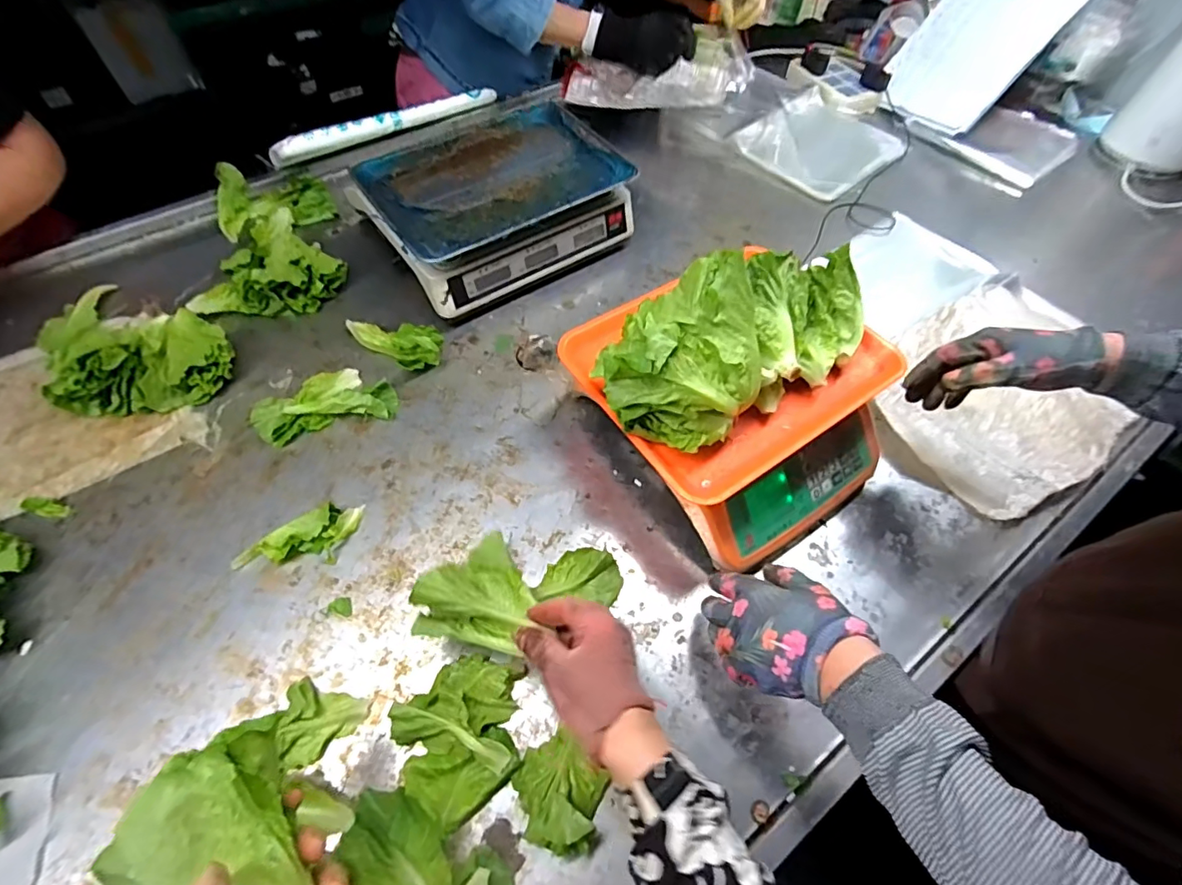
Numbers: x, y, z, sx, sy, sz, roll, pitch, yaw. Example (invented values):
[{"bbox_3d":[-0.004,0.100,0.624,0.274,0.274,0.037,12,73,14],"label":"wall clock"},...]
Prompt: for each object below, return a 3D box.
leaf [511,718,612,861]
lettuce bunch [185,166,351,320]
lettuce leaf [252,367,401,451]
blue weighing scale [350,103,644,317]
[{"bbox_3d":[-0.026,0.280,0.431,0.072,0.037,0.078,13,60,6],"label":"leaf"},{"bbox_3d":[-0.453,-0.303,0.771,0.188,0.059,0.288,-10,60,-8],"label":"lettuce bunch"},{"bbox_3d":[-0.320,-0.052,0.633,0.161,0.033,0.084,-16,61,-11],"label":"lettuce leaf"},{"bbox_3d":[-0.129,-0.337,0.767,0.333,0.111,0.241,-31,65,-18],"label":"blue weighing scale"}]

